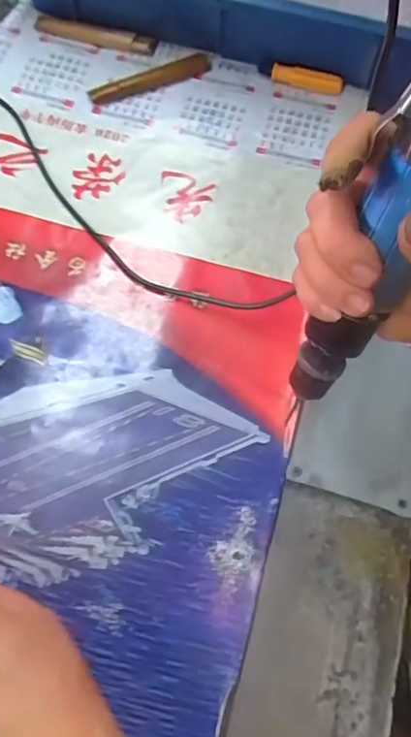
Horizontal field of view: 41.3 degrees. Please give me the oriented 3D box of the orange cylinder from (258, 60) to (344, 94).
[{"bbox_3d":[0.093,-0.282,0.529,0.083,0.017,0.014,13,70,2],"label":"orange cylinder"}]

